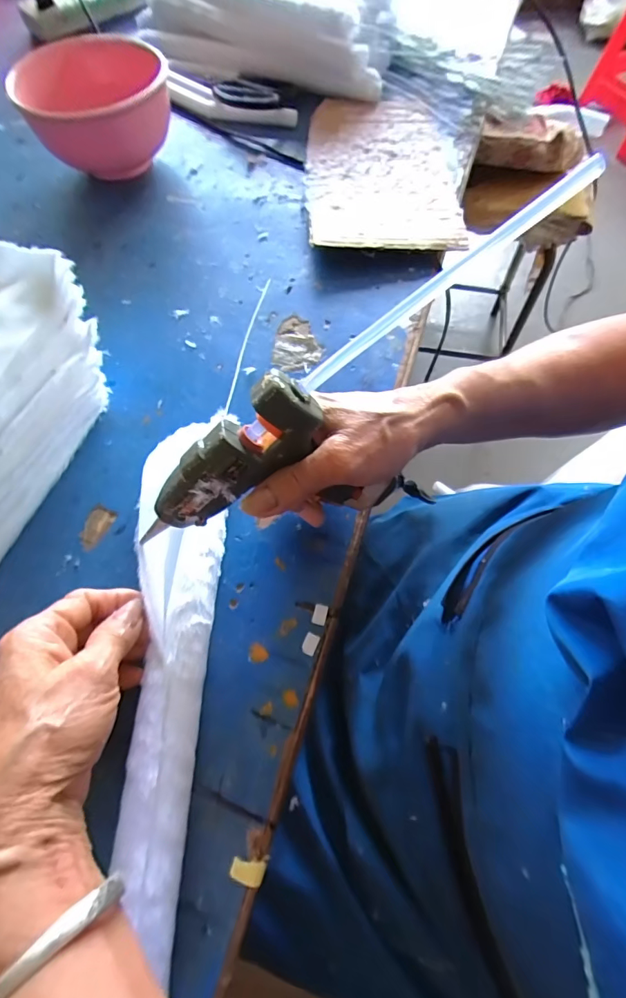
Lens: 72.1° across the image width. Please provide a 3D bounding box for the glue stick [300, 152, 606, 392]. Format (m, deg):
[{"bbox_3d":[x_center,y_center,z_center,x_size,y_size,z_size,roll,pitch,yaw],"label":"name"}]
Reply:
[{"bbox_3d":[0.055,-0.094,0.190,0.146,0.010,0.007,-32,65,17],"label":"glue stick"}]

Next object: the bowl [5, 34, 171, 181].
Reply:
[{"bbox_3d":[-0.214,-0.391,0.444,0.133,0.089,0.129,-9,65,-3],"label":"bowl"}]

